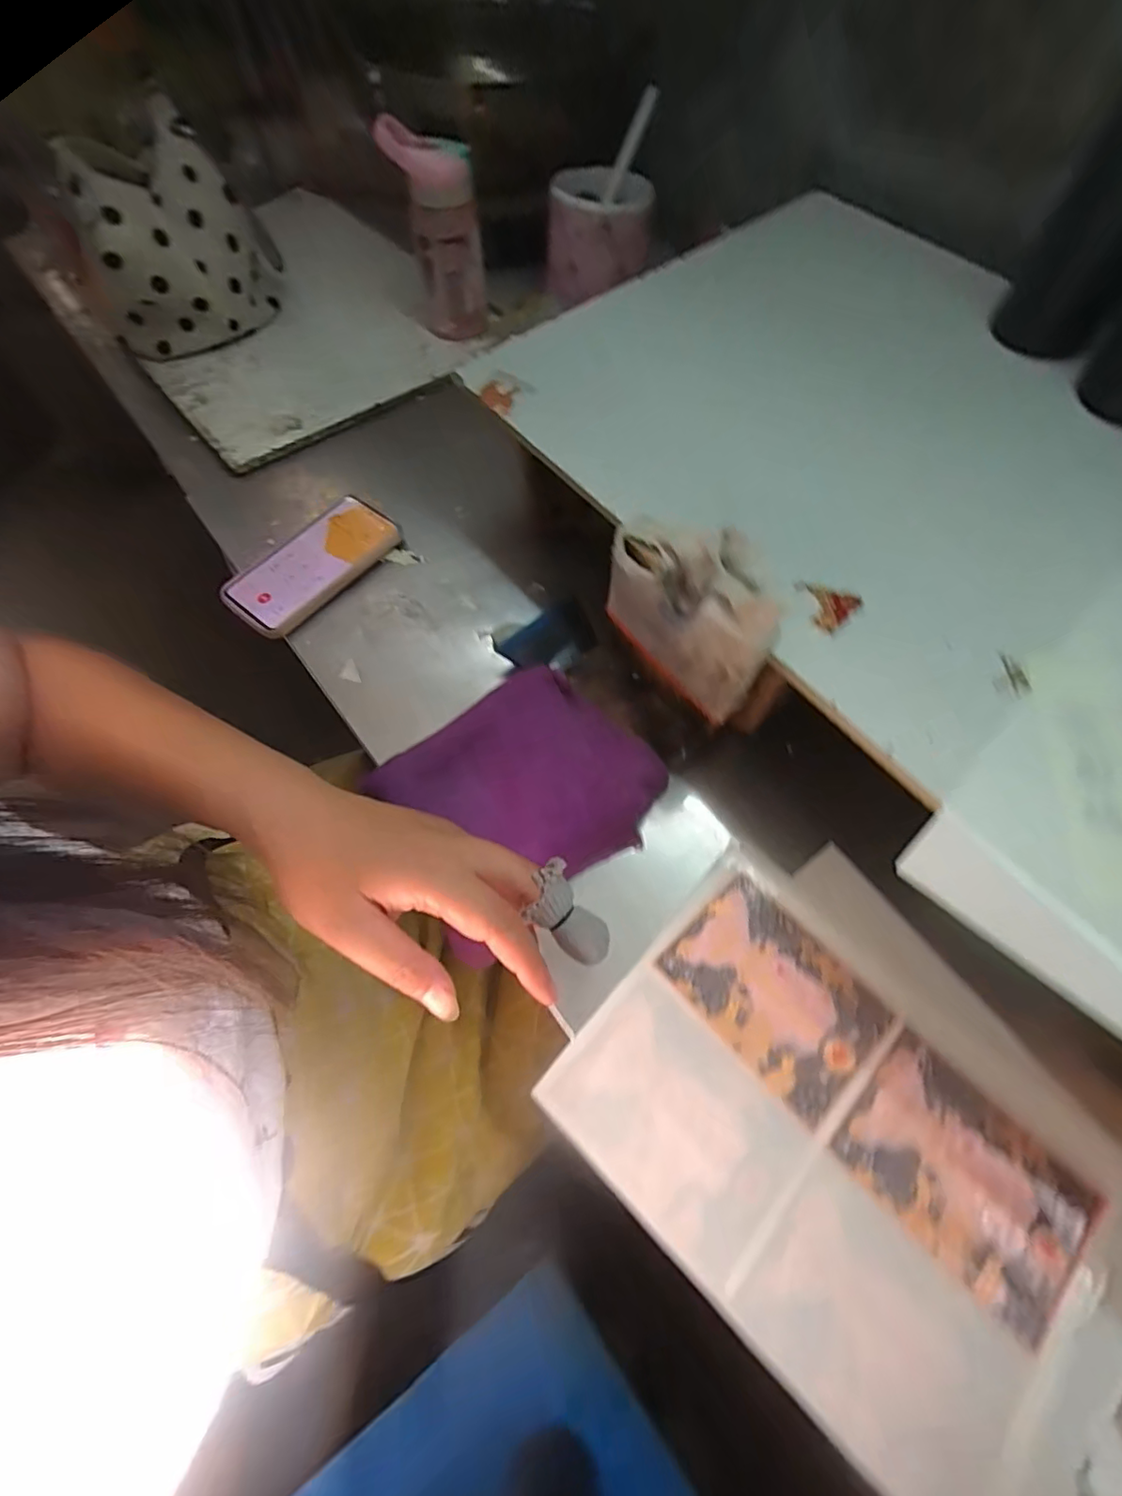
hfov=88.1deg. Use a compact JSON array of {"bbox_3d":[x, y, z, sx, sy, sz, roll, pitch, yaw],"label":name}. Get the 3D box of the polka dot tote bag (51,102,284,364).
[{"bbox_3d":[-0.387,-0.509,0.594,0.080,0.163,0.196,40,72,19],"label":"polka dot tote bag"}]

